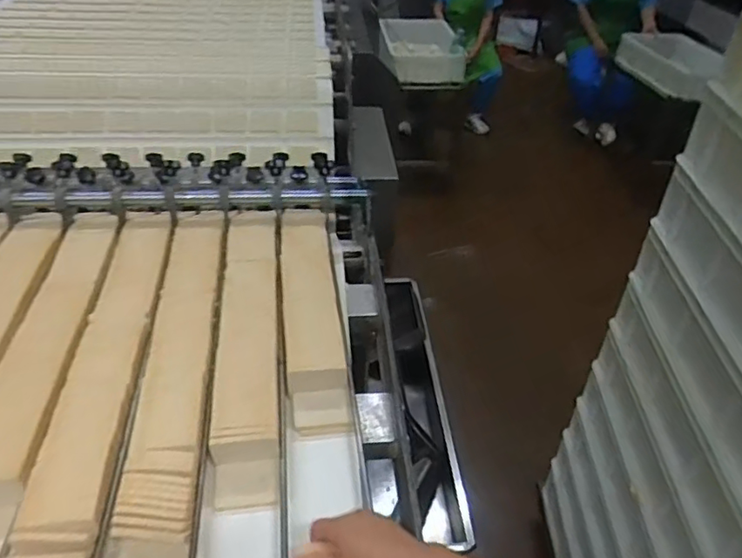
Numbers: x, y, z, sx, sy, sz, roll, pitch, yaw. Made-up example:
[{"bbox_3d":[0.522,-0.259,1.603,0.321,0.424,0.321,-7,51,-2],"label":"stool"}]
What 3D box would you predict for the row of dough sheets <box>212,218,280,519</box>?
[{"bbox_3d":[-0.172,0.069,0.828,0.083,0.054,0.520,-3,39,-8],"label":"row of dough sheets"}]

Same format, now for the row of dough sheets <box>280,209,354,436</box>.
[{"bbox_3d":[-0.094,0.020,0.889,0.084,0.054,0.417,-3,39,-7],"label":"row of dough sheets"}]

